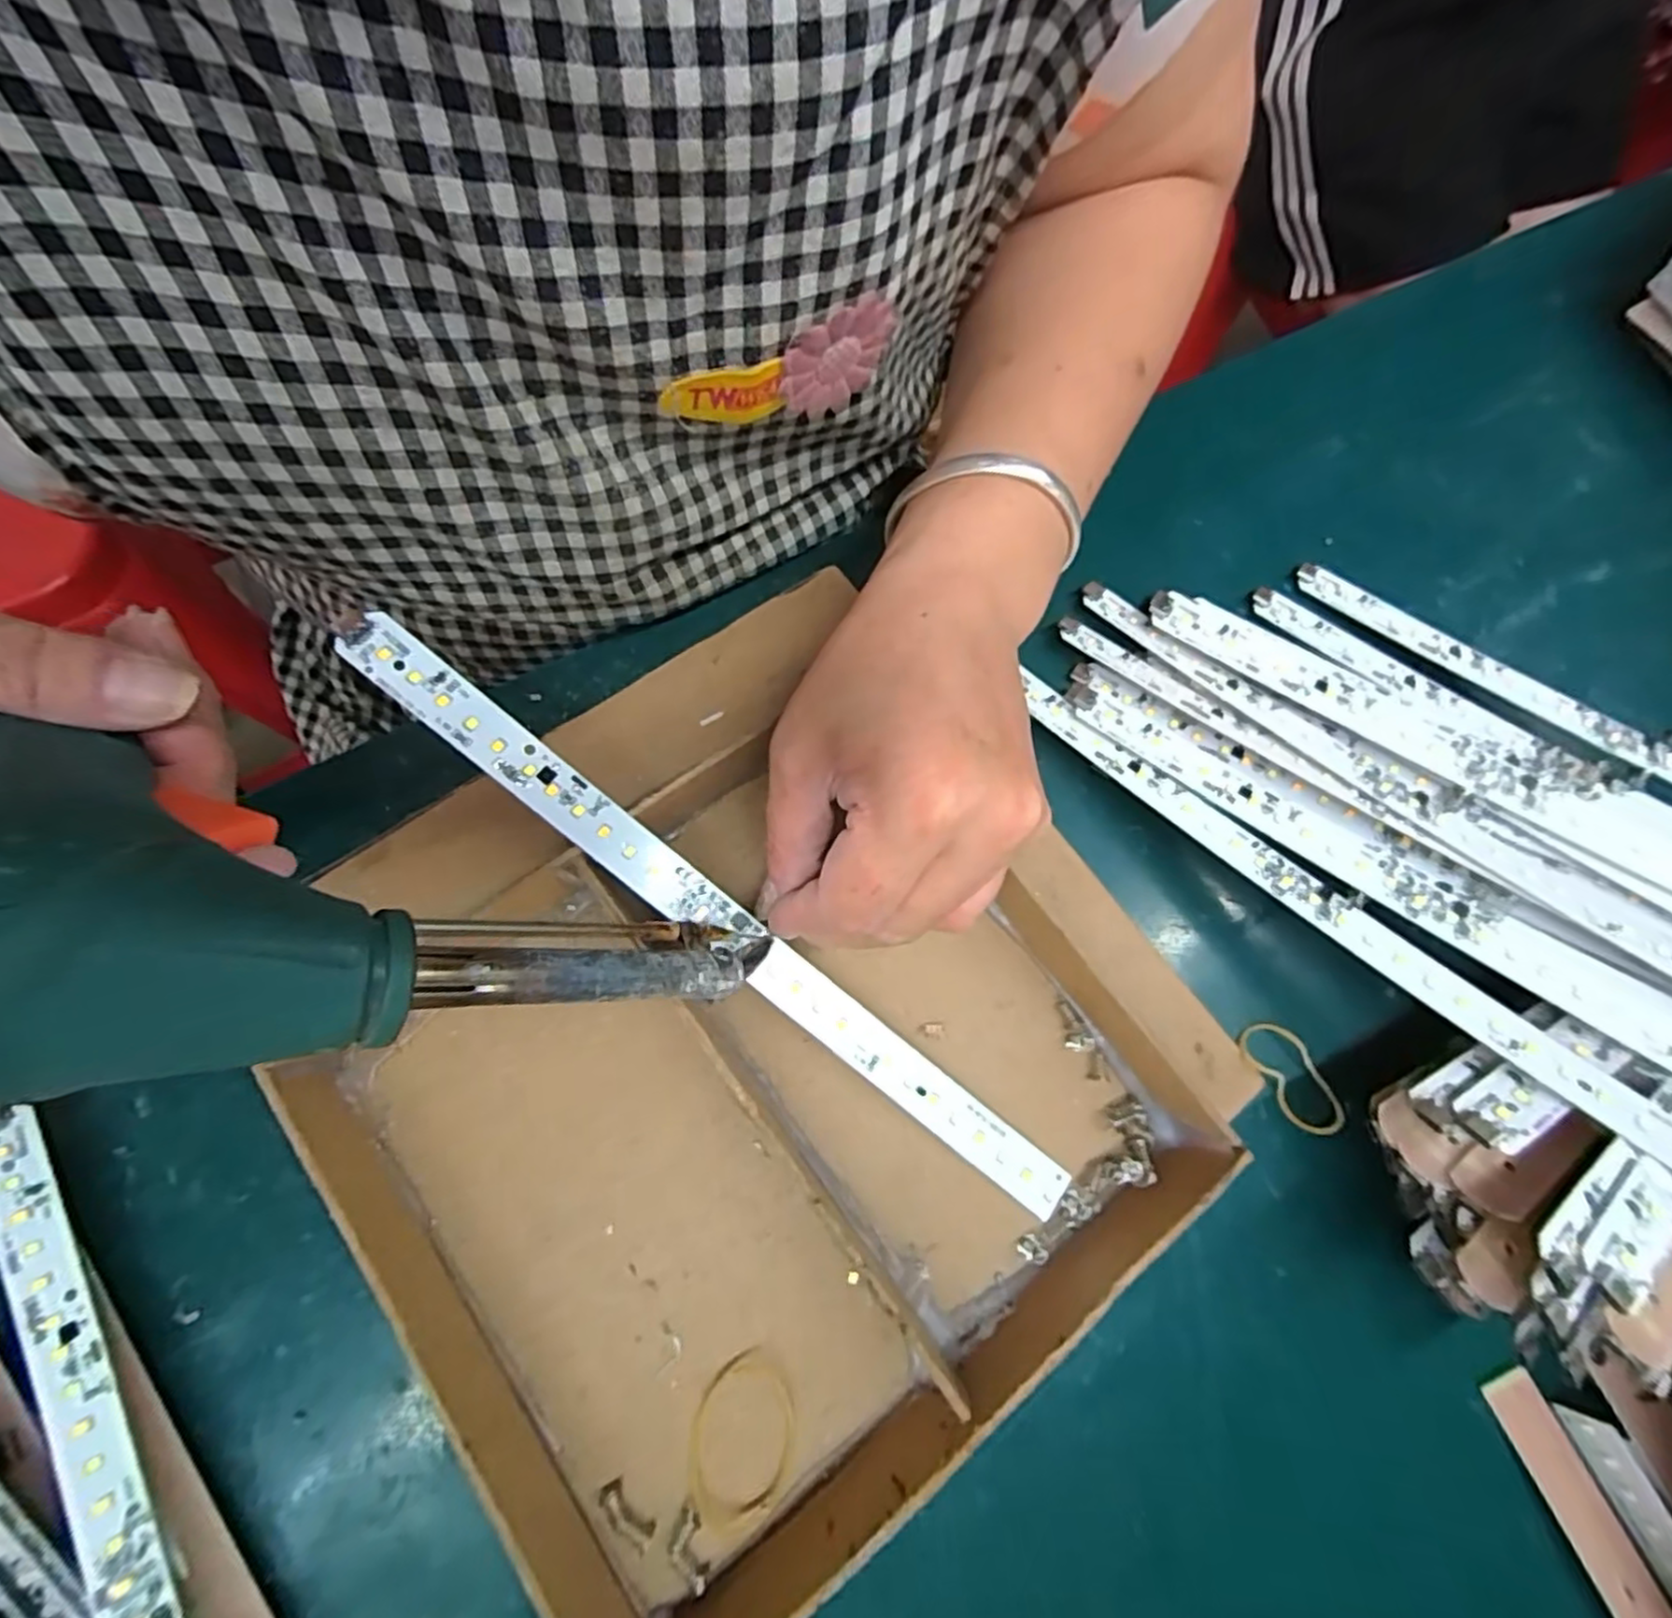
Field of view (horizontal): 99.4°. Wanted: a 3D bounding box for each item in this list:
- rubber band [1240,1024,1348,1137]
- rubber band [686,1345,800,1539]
[{"bbox_3d":[0.164,0.096,0.253,0.021,0.004,0.043,-34,78,-12],"label":"rubber band"},{"bbox_3d":[-0.028,0.188,0.211,0.031,0.004,0.043,1,73,-3],"label":"rubber band"}]

